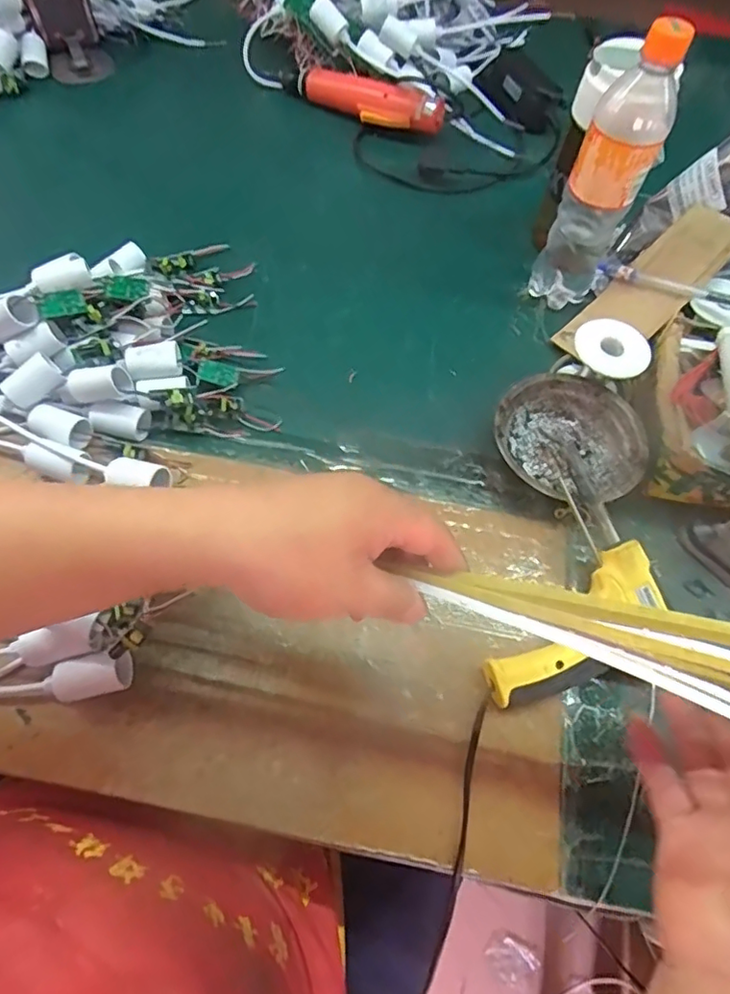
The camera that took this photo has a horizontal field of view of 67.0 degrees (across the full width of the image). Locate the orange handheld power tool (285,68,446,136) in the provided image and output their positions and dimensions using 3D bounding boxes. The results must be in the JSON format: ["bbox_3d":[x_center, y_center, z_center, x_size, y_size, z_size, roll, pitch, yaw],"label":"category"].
[{"bbox_3d":[-0.005,-0.522,0.715,0.228,0.038,0.044,24,63,9],"label":"orange handheld power tool"}]

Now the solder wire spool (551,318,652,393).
[{"bbox_3d":[0.217,-0.123,0.510,0.069,0.060,0.054,41,67,17],"label":"solder wire spool"}]

